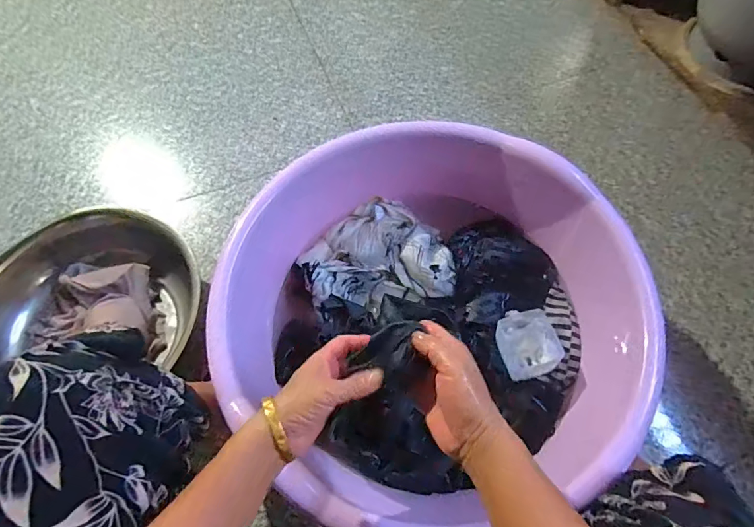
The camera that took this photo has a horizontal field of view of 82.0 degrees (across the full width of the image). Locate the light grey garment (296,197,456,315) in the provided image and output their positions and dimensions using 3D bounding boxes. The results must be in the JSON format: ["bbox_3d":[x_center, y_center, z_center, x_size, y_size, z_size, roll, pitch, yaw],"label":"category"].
[{"bbox_3d":[-0.001,-0.023,0.729,0.235,0.052,0.191,-12,65,-5],"label":"light grey garment"}]

